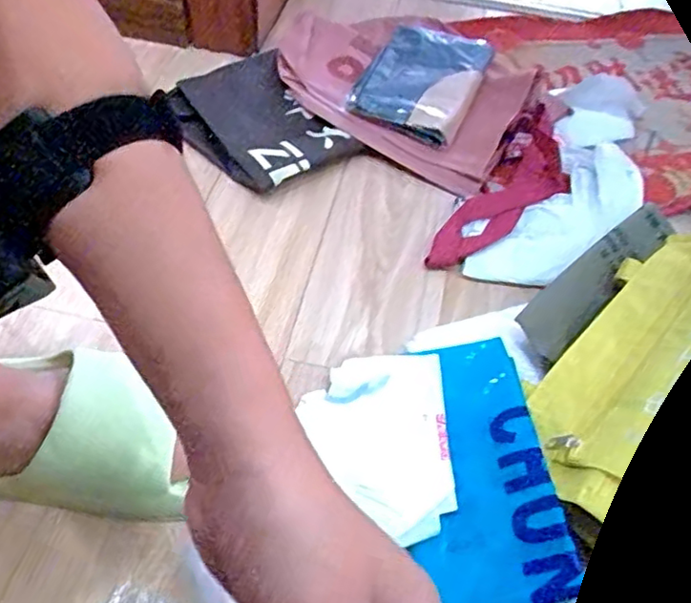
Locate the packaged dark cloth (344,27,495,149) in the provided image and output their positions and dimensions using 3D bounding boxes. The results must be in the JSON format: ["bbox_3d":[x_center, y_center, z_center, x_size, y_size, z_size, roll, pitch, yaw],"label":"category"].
[{"bbox_3d":[0.089,-0.263,0.747,0.129,0.022,0.174,22,62,13],"label":"packaged dark cloth"}]

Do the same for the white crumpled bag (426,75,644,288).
[{"bbox_3d":[0.235,-0.138,0.672,0.151,0.032,0.356,28,55,16],"label":"white crumpled bag"}]

